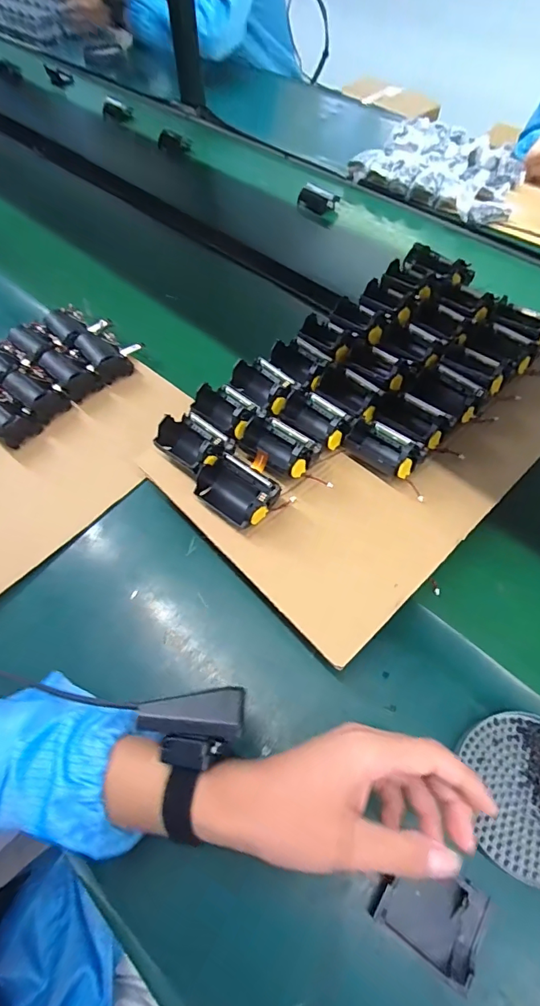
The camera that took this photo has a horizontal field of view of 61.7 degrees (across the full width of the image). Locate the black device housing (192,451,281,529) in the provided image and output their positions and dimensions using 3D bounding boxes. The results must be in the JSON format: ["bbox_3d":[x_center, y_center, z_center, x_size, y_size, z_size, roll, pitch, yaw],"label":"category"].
[{"bbox_3d":[-0.034,-0.012,0.442,0.074,0.043,0.051,35,65,19],"label":"black device housing"}]

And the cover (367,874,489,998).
[{"bbox_3d":[0.118,0.298,0.329,0.073,0.021,0.058,28,63,16],"label":"cover"}]

